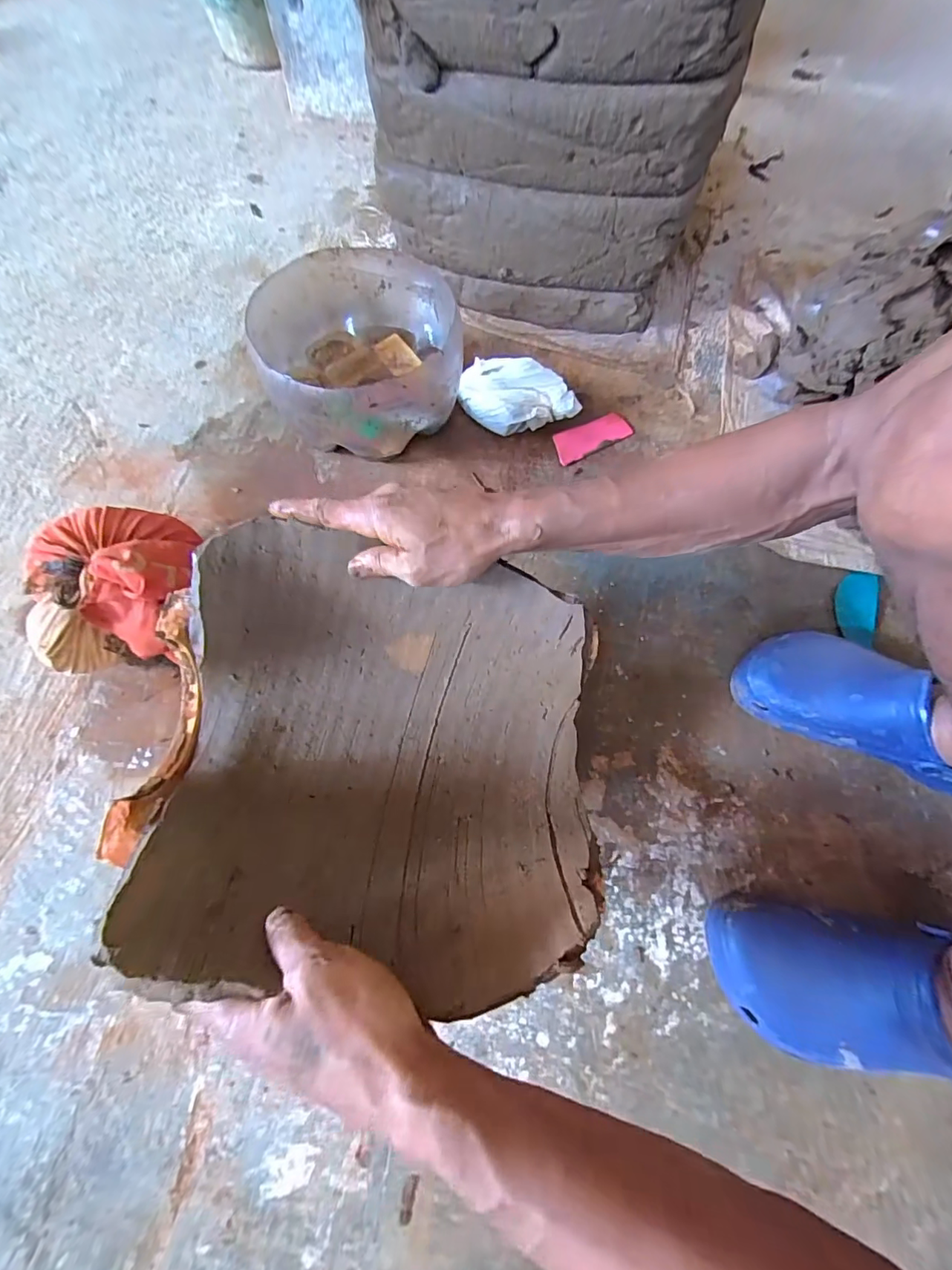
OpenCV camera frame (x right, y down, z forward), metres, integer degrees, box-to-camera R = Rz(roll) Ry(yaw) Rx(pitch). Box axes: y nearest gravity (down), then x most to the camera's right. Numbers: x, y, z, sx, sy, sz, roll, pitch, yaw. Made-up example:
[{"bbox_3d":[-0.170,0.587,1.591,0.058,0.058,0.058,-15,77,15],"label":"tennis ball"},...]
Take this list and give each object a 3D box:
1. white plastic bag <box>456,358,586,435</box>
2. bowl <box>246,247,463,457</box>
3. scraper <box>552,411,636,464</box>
[{"bbox_3d":[0.054,-0.299,0.635,0.157,0.069,0.070,12,68,4],"label":"white plastic bag"},{"bbox_3d":[-0.142,-0.350,0.625,0.231,0.133,0.266,-8,68,-4],"label":"bowl"},{"bbox_3d":[0.155,-0.265,0.655,0.116,0.011,0.046,-28,71,-12],"label":"scraper"}]

